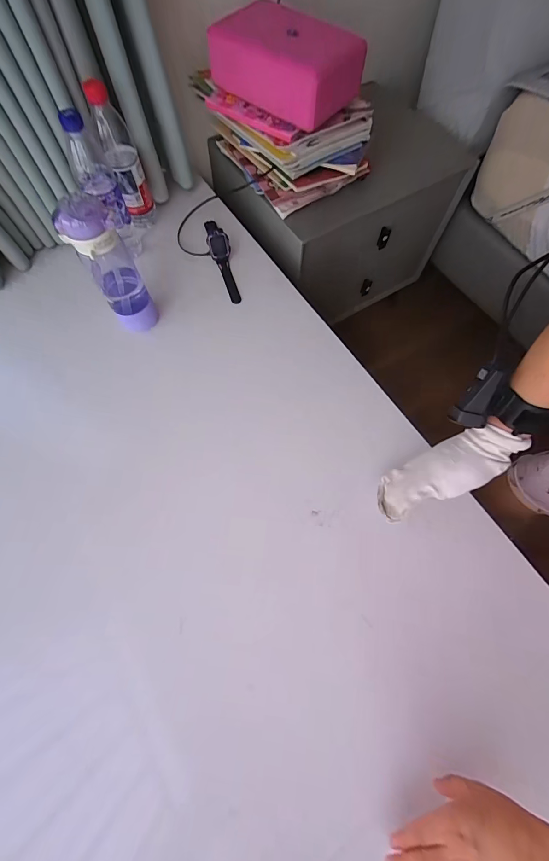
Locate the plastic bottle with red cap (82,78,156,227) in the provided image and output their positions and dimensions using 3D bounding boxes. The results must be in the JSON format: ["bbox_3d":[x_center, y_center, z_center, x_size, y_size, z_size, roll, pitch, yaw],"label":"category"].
[{"bbox_3d":[-0.274,-0.490,0.606,0.053,0.211,0.057,-19,71,-6],"label":"plastic bottle with red cap"}]

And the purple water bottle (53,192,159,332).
[{"bbox_3d":[-0.253,-0.248,0.517,0.071,0.210,0.073,-27,72,-8],"label":"purple water bottle"}]

